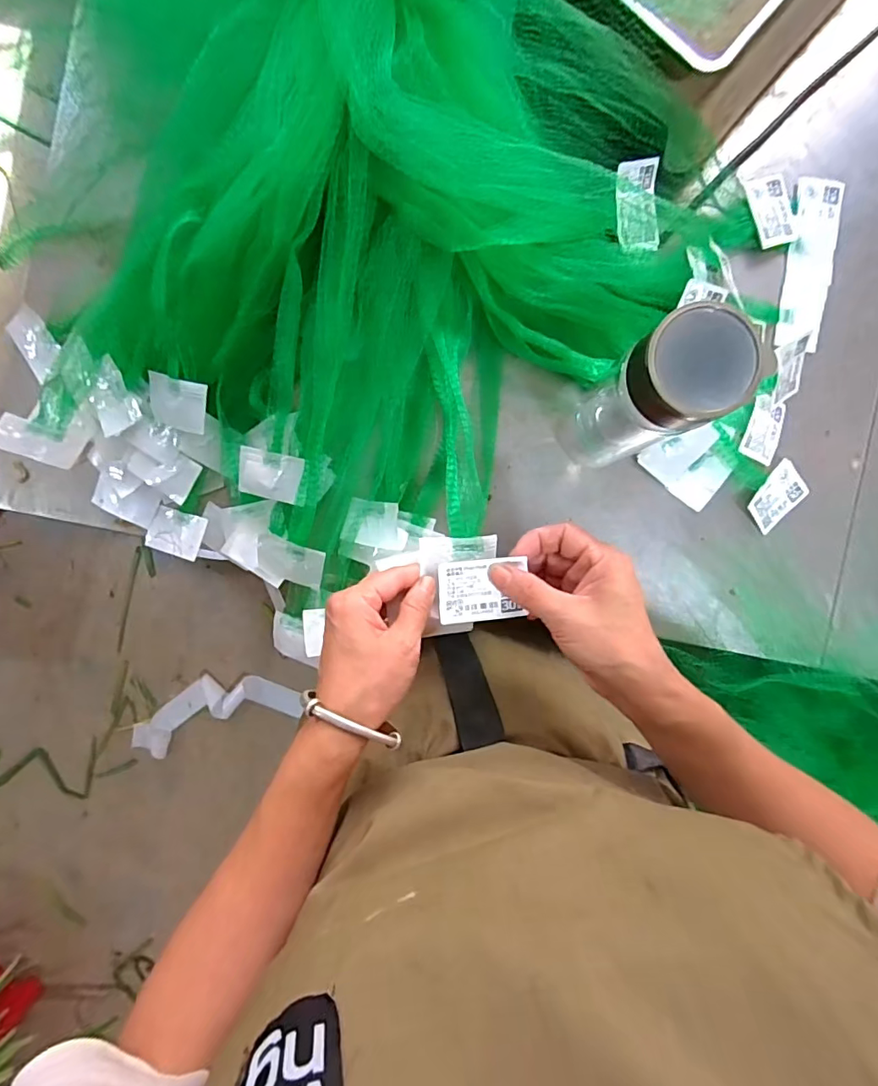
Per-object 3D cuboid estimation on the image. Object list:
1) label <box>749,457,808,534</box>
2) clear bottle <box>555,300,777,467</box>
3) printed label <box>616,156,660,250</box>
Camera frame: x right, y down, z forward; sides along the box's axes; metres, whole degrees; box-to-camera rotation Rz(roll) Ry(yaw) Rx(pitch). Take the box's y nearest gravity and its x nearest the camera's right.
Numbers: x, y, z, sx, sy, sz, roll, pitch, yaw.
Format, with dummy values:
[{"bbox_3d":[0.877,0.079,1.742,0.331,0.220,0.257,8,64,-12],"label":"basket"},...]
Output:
[{"bbox_3d":[0.311,-0.041,0.468,0.042,0.004,0.060,44,88,-15],"label":"label"},{"bbox_3d":[0.145,-0.100,0.378,0.062,0.202,0.068,0,92,-1],"label":"clear bottle"},{"bbox_3d":[0.154,-0.259,0.393,0.036,0.009,0.059,-17,116,-13],"label":"printed label"}]

